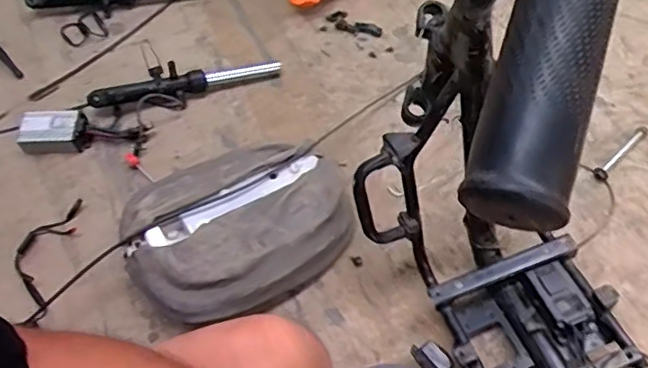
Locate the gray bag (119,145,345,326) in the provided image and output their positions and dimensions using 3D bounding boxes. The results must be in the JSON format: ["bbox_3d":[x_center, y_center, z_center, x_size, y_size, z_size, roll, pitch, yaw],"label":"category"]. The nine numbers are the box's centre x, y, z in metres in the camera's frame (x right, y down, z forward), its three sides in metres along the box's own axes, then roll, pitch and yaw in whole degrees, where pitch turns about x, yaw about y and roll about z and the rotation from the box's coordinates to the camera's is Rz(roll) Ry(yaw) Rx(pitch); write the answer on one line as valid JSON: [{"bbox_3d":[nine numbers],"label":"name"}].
[{"bbox_3d":[-0.122,0.056,0.889,0.334,0.090,0.250,-37,64,-19],"label":"gray bag"}]

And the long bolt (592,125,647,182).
[{"bbox_3d":[0.518,-0.055,1.036,0.145,0.016,0.023,-38,66,-21],"label":"long bolt"}]

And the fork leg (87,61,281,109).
[{"bbox_3d":[-0.234,-0.166,1.038,0.329,0.067,0.059,-15,60,-9],"label":"fork leg"}]

